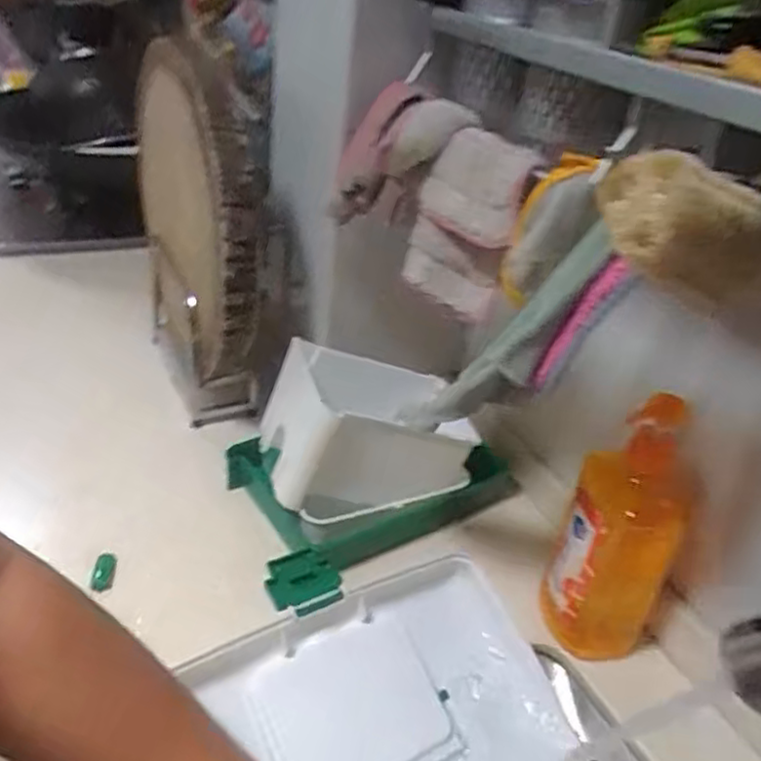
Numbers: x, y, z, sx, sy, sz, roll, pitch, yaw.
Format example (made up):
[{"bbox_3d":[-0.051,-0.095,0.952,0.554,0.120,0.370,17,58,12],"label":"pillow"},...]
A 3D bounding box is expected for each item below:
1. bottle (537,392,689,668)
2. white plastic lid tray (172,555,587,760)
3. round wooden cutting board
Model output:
[{"bbox_3d":[0.198,0.129,0.572,0.088,0.245,0.060,26,37,28],"label":"bottle"},{"bbox_3d":[-0.001,0.262,0.509,0.295,0.036,0.203,-15,57,-27],"label":"white plastic lid tray"},{"bbox_3d":[-0.218,-0.186,0.782,0.041,0.344,0.360,-11,36,-25],"label":"round wooden cutting board"}]

